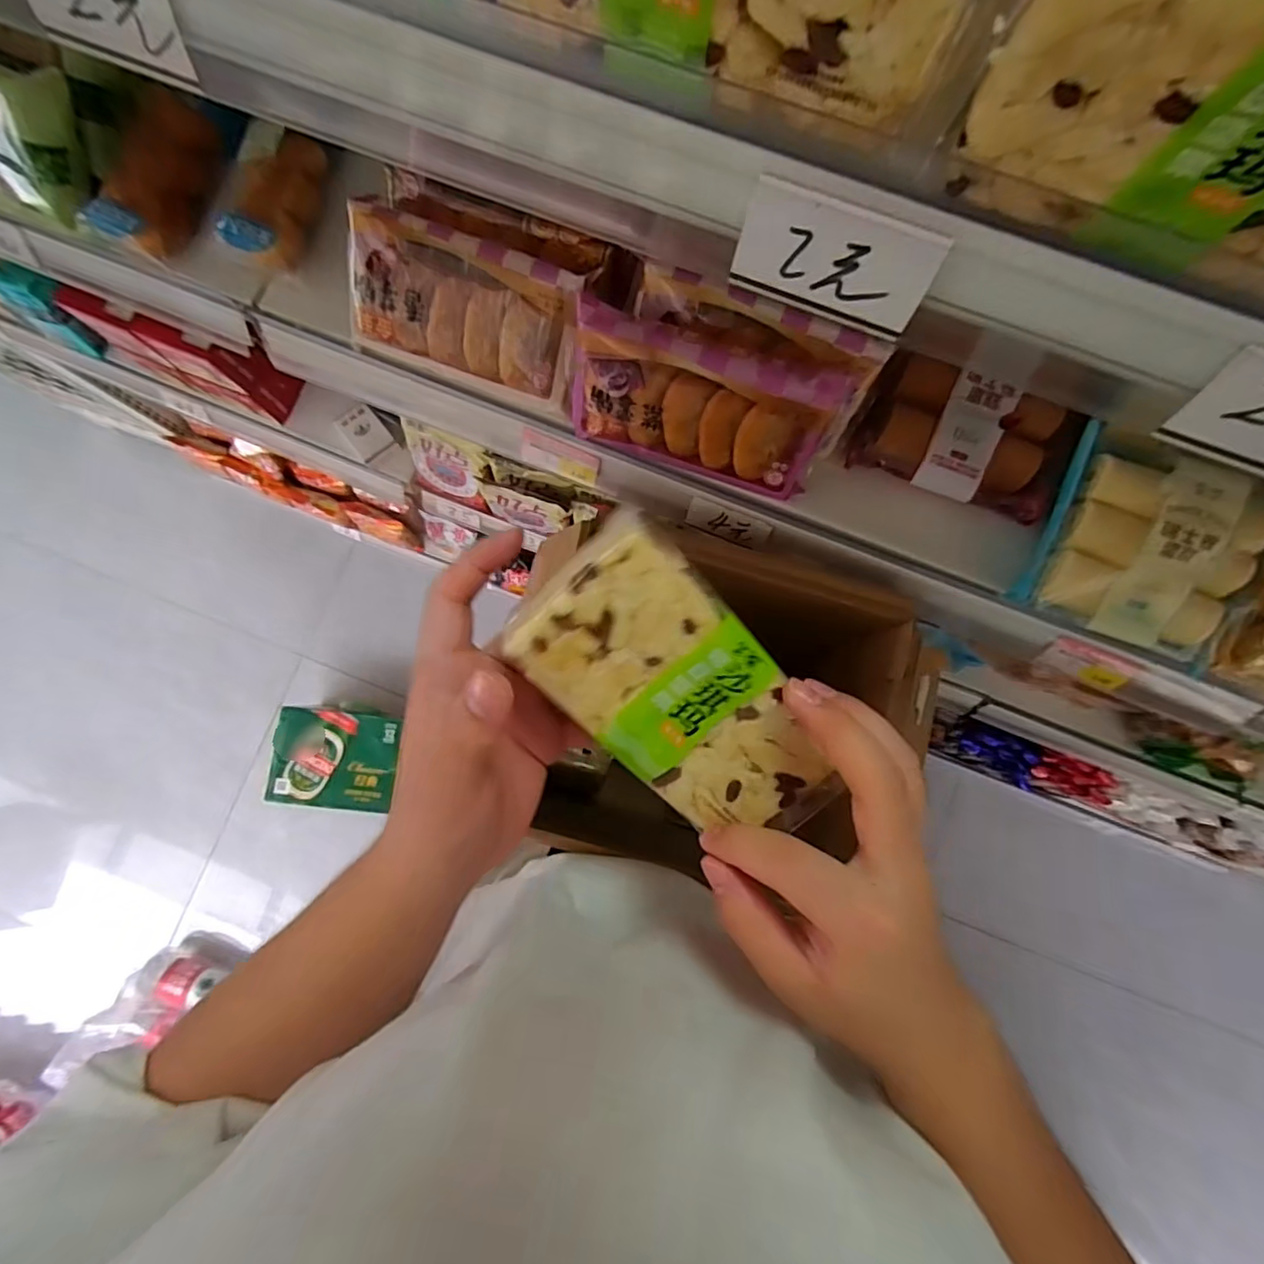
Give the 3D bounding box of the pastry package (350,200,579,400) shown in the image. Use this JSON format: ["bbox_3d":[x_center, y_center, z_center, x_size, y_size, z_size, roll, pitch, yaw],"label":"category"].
[{"bbox_3d":[-0.125,-0.245,0.463,0.171,0.040,0.097,19,128,0],"label":"pastry package"}]

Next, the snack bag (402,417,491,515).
[{"bbox_3d":[-0.252,-0.221,0.838,0.119,0.125,0.035,21,58,2],"label":"snack bag"}]

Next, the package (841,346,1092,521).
[{"bbox_3d":[0.258,-0.156,0.478,0.152,0.048,0.092,19,108,1],"label":"package"}]

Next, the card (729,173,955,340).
[{"bbox_3d":[0.073,-0.134,0.221,0.069,0.037,0.004,19,57,2],"label":"card"}]

